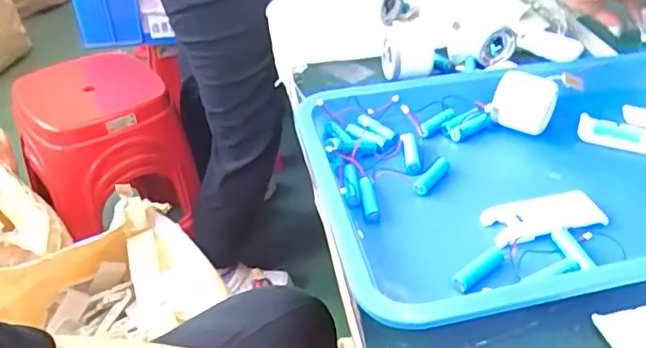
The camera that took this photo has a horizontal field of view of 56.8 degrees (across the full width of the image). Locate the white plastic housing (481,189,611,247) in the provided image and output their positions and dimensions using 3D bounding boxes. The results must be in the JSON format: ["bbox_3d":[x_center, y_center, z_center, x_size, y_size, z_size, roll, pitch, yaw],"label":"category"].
[{"bbox_3d":[0.195,0.039,0.534,0.102,0.023,0.046,-12,40,-12],"label":"white plastic housing"}]

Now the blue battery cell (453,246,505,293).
[{"bbox_3d":[0.128,0.077,0.483,0.054,0.012,0.016,-30,46,-30],"label":"blue battery cell"}]

